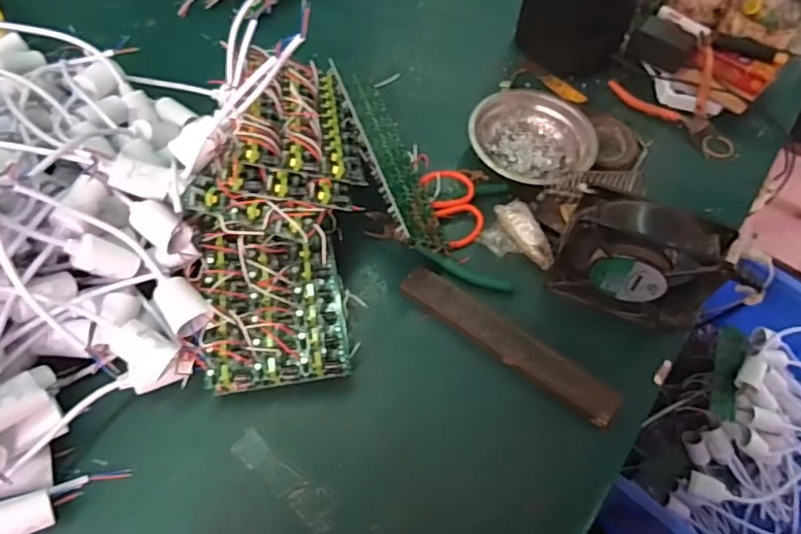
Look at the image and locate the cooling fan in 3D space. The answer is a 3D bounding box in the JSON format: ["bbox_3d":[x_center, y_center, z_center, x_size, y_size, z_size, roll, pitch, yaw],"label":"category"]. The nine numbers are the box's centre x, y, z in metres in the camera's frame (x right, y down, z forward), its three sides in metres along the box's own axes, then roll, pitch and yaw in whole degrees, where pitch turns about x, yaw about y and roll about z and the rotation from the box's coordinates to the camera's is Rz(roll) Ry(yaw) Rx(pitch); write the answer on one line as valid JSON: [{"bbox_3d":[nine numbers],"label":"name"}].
[{"bbox_3d":[0.198,-0.003,0.483,0.125,0.113,0.048,23,62,8],"label":"cooling fan"}]

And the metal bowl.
[{"bbox_3d":[0.134,-0.131,0.594,0.125,0.034,0.116,2,61,-4],"label":"metal bowl"}]

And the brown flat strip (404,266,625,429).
[{"bbox_3d":[0.092,0.065,0.493,0.204,0.017,0.037,34,64,13],"label":"brown flat strip"}]

